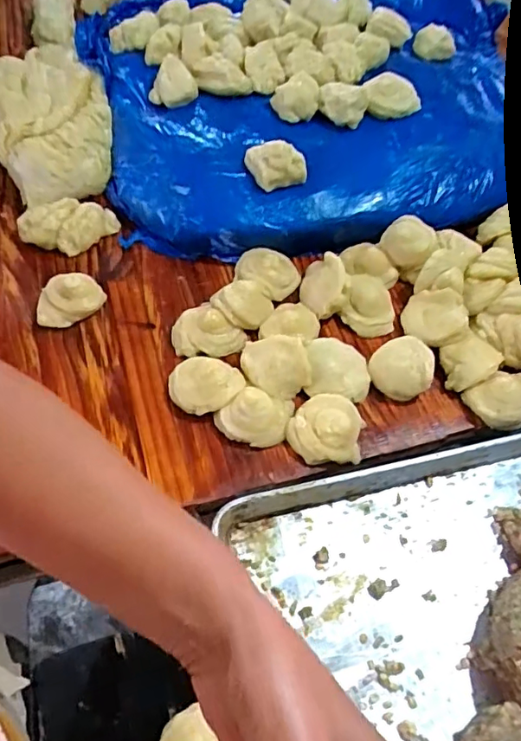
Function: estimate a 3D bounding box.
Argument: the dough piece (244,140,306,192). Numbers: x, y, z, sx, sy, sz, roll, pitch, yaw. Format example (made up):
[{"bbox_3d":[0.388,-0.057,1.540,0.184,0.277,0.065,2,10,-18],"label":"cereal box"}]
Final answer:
[{"bbox_3d":[0.020,-0.280,0.736,0.071,0.043,0.065,-14,60,-13],"label":"dough piece"}]

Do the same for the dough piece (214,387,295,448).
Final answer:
[{"bbox_3d":[-0.007,0.048,0.609,0.084,0.036,0.065,10,58,2],"label":"dough piece"}]

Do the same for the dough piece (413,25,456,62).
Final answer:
[{"bbox_3d":[0.291,-0.545,0.914,0.067,0.024,0.081,16,62,6],"label":"dough piece"}]

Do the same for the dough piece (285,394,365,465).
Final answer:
[{"bbox_3d":[0.072,0.062,0.607,0.081,0.027,0.079,2,58,-3],"label":"dough piece"}]

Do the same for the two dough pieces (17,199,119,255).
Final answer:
[{"bbox_3d":[-0.260,-0.200,0.742,0.124,0.033,0.067,-15,60,-13],"label":"two dough pieces"}]

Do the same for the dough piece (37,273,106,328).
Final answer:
[{"bbox_3d":[-0.240,-0.091,0.683,0.087,0.039,0.064,-25,63,-18],"label":"dough piece"}]

